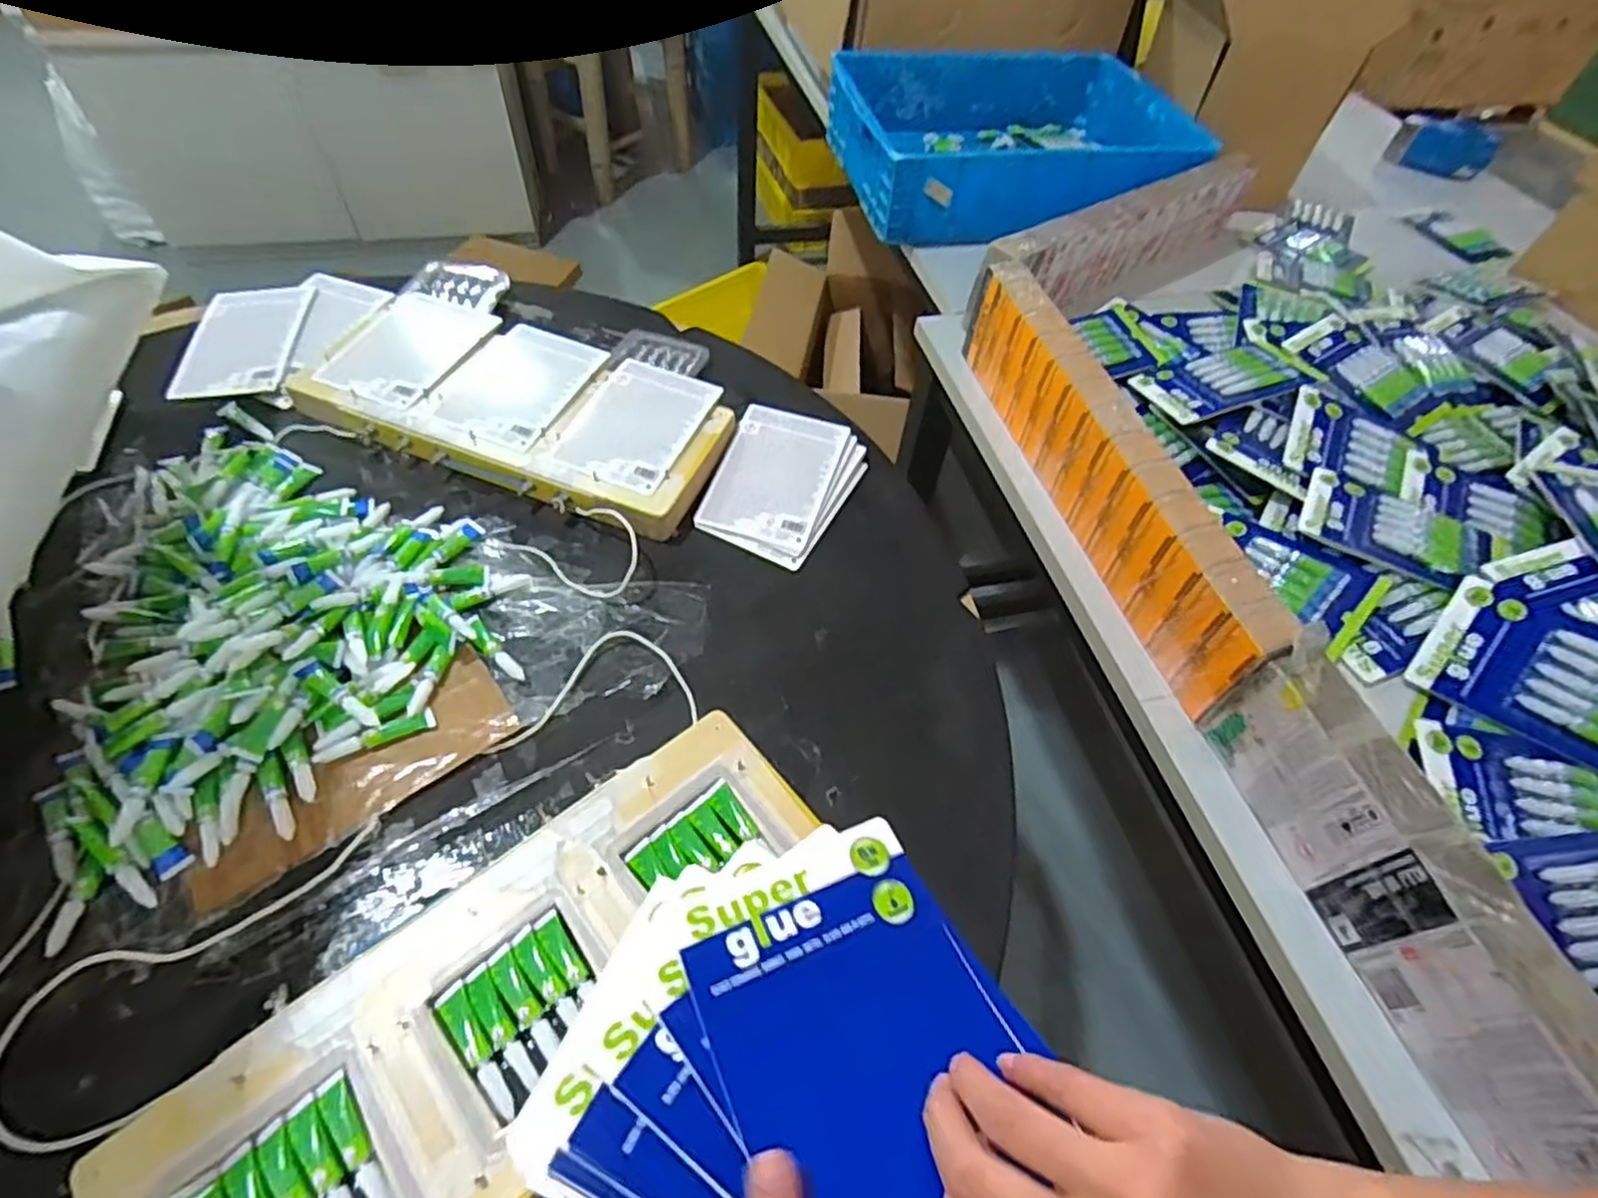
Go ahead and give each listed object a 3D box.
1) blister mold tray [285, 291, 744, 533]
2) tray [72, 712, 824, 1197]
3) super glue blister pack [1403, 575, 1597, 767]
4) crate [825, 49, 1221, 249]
[{"bbox_3d":[-0.290,-0.204,0.755,0.422,0.040,0.196,19,55,9],"label":"blister mold tray"},{"bbox_3d":[-0.174,0.244,0.451,0.422,0.030,0.166,-37,65,-27],"label":"tray"},{"bbox_3d":[0.613,0.059,0.583,0.169,0.024,0.123,35,80,32],"label":"super glue blister pack"},{"bbox_3d":[0.322,-0.698,1.147,0.503,0.153,0.382,-7,55,-10],"label":"crate"}]

